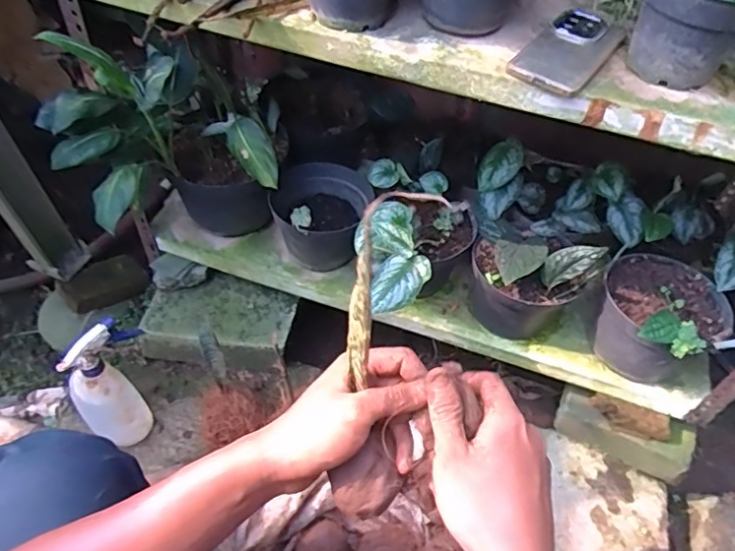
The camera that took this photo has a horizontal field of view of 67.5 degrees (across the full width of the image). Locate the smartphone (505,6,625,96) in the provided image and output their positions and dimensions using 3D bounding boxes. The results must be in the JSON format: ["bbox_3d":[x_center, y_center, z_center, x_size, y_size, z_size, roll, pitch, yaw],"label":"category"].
[{"bbox_3d":[0.221,-0.244,0.595,0.075,0.013,0.167,33,57,17],"label":"smartphone"}]

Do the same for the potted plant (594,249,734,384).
[{"bbox_3d":[0.428,0.061,0.830,0.207,0.169,0.169,-30,57,-24],"label":"potted plant"}]

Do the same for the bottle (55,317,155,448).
[{"bbox_3d":[-0.390,0.166,0.833,0.115,0.224,0.074,-34,59,-27],"label":"bottle"}]

